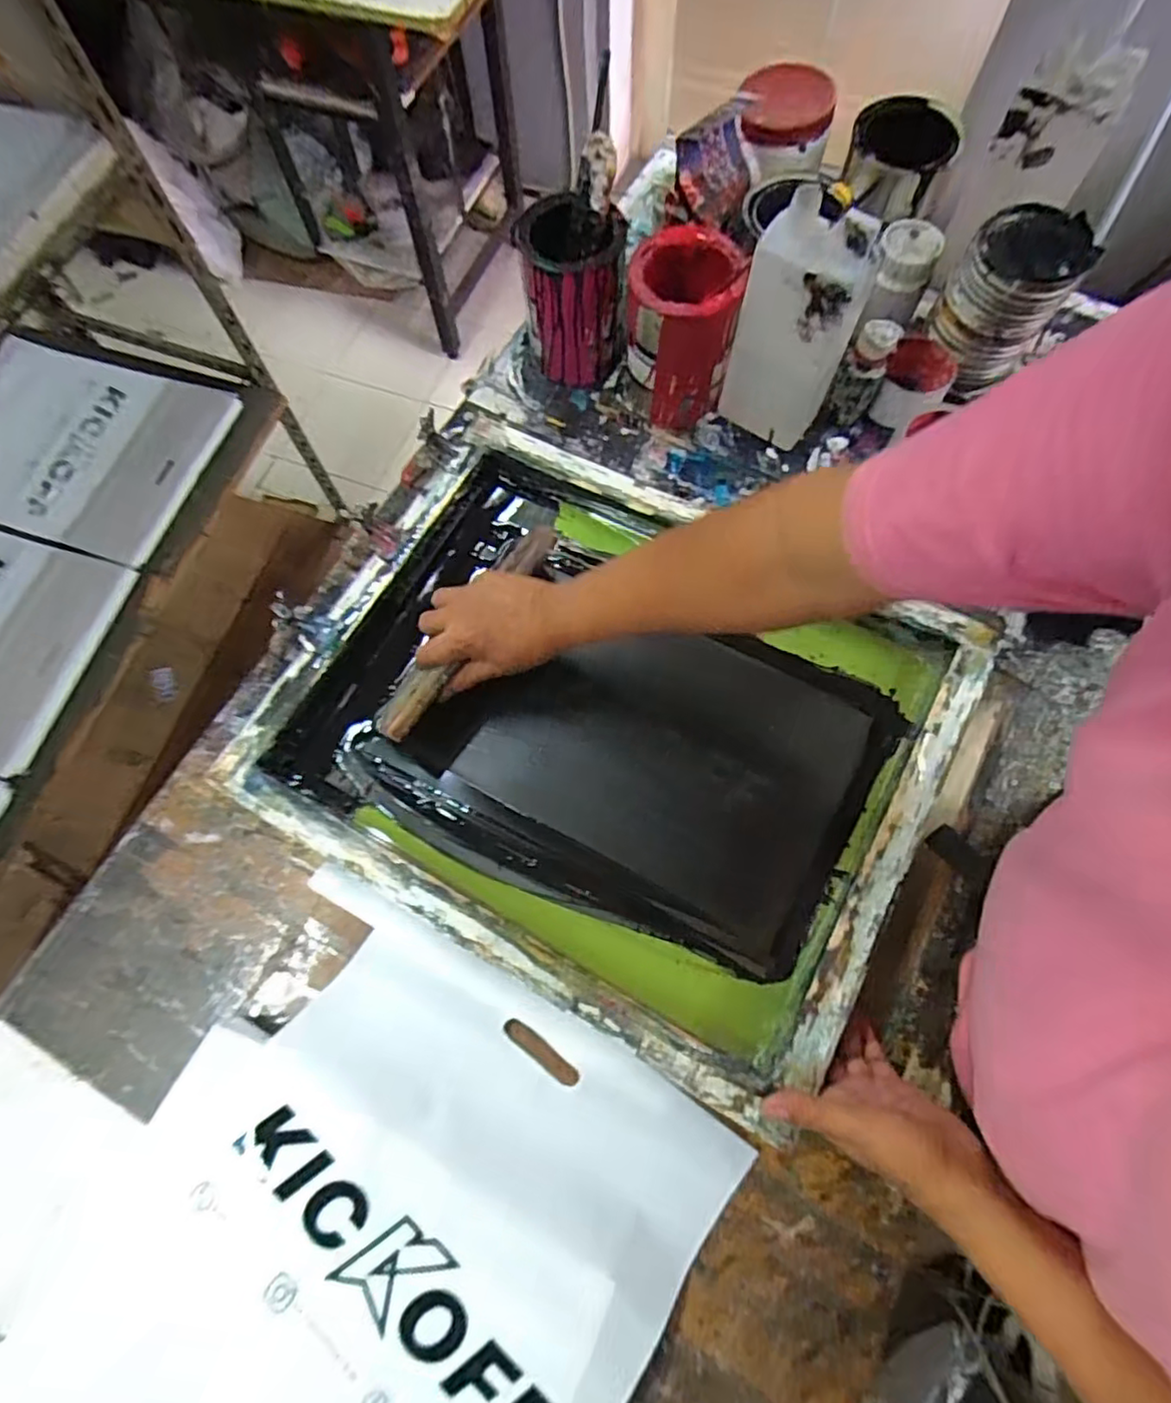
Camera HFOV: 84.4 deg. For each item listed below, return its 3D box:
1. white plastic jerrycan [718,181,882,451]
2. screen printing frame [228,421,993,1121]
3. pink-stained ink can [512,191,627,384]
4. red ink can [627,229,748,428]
[{"bbox_3d":[0.195,-0.336,0.608,0.106,0.222,0.061,14,72,6],"label":"white plastic jerrycan"},{"bbox_3d":[0.005,0.001,0.599,0.584,0.064,0.456,28,74,11],"label":"screen printing frame"},{"bbox_3d":[-0.012,-0.434,0.694,0.103,0.153,0.099,3,71,3],"label":"pink-stained ink can"},{"bbox_3d":[0.097,-0.368,0.659,0.102,0.160,0.099,-1,71,2],"label":"red ink can"}]

